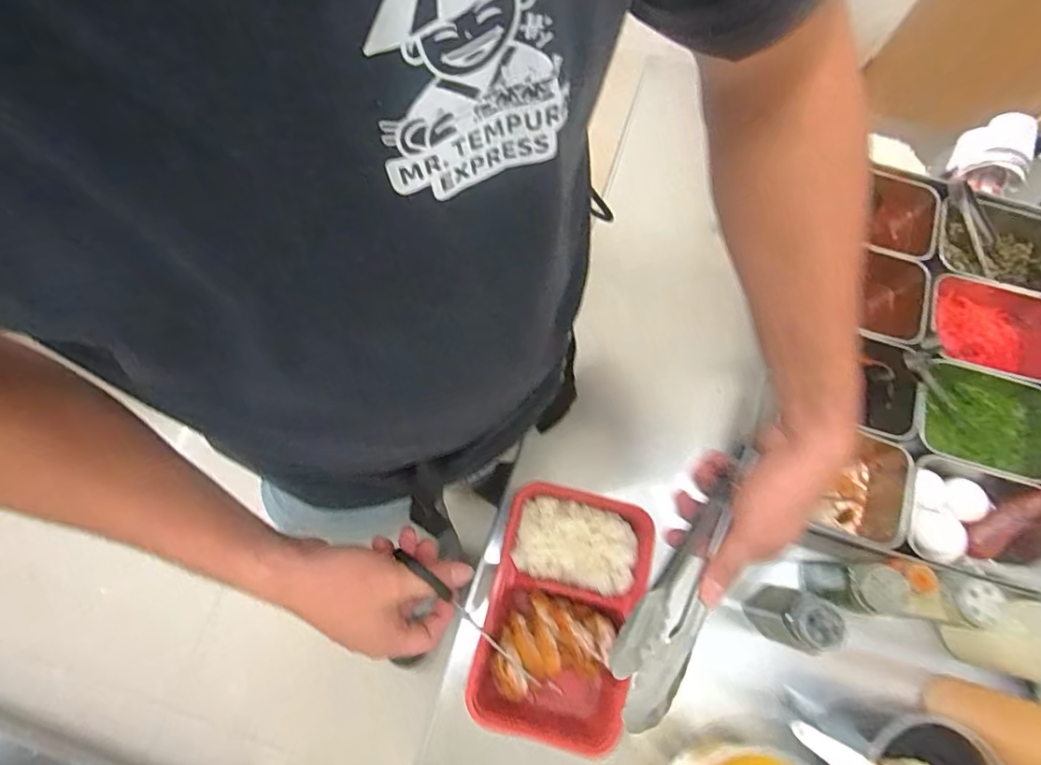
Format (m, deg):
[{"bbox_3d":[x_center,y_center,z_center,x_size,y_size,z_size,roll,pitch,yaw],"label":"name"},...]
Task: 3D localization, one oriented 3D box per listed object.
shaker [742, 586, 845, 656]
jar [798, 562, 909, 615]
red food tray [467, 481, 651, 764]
[{"bbox_3d":[0.245,0.212,0.490,0.048,0.113,0.041,-30,76,-9],"label":"shaker"},{"bbox_3d":[0.298,0.184,0.487,0.043,0.088,0.040,0,73,-1],"label":"jar"},{"bbox_3d":[0.039,0.215,0.514,0.139,0.039,0.219,14,73,4],"label":"red food tray"}]

